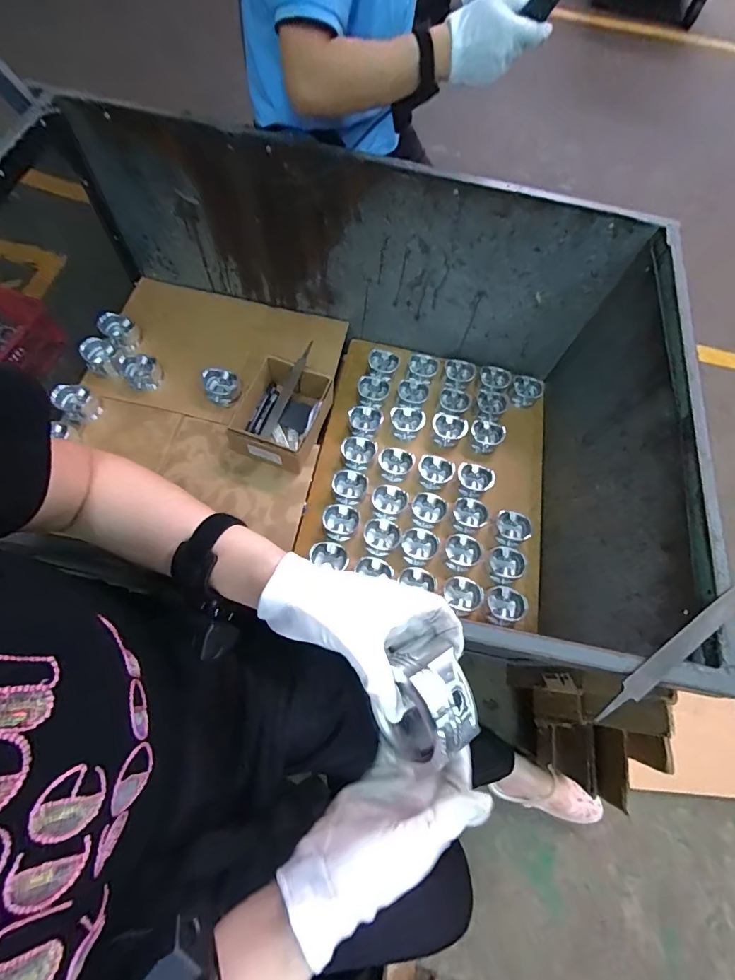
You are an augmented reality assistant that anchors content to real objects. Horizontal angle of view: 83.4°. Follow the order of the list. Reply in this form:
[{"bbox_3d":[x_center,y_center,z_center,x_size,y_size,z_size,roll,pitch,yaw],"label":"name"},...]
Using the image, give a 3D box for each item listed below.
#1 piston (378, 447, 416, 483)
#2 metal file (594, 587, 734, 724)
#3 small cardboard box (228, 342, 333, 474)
[{"bbox_3d":[0.067,-0.063,0.914,0.079,0.045,0.075,-13,67,-8],"label":"piston"},{"bbox_3d":[0.326,0.164,0.431,0.241,0.011,0.022,-29,72,-15],"label":"metal file"},{"bbox_3d":[-0.178,-0.157,0.874,0.165,0.114,0.211,17,66,5],"label":"small cardboard box"}]

